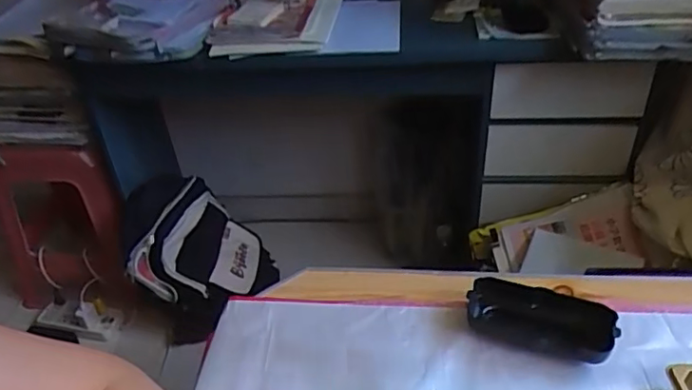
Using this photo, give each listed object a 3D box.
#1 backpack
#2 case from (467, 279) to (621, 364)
[{"bbox_3d":[-0.347,0.129,1.428,0.194,0.342,0.357,20,42,30],"label":"backpack"},{"bbox_3d":[0.151,0.097,0.454,0.108,0.026,0.050,16,40,26],"label":"case"}]

